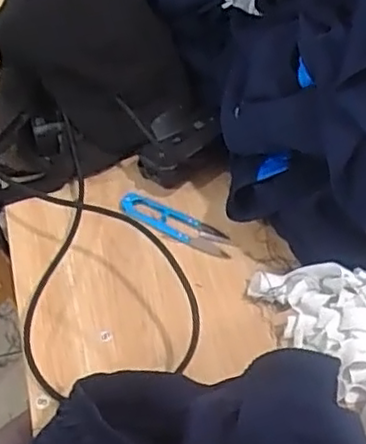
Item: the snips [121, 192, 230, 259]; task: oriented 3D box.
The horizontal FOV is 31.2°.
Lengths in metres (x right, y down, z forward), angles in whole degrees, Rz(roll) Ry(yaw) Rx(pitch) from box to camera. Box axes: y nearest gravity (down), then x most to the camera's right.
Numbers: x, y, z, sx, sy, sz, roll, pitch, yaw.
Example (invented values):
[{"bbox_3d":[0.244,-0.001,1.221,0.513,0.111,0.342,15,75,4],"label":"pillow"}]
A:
[{"bbox_3d":[-0.007,0.002,0.642,0.119,0.008,0.031,24,56,18],"label":"snips"}]

